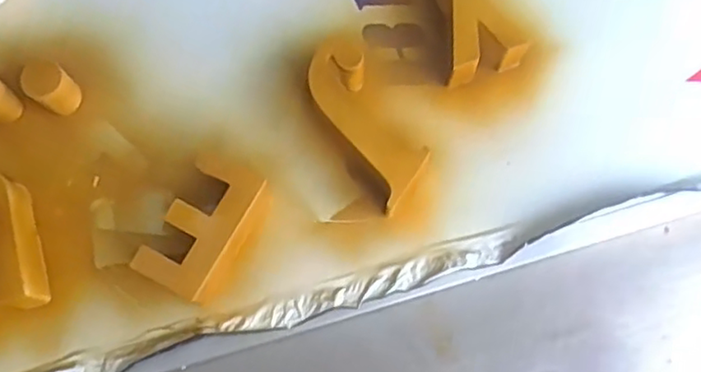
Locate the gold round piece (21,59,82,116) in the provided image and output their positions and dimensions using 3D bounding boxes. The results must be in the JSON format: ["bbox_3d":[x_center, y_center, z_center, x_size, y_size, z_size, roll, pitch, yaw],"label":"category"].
[{"bbox_3d":[-0.253,-0.083,0.547,0.033,0.049,0.033,0,73,0],"label":"gold round piece"}]

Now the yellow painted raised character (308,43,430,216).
[{"bbox_3d":[0.015,-0.048,0.538,0.057,0.043,0.148,-30,76,-9],"label":"yellow painted raised character"}]

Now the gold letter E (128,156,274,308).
[{"bbox_3d":[-0.115,0.036,0.515,0.068,0.046,0.111,25,75,7],"label":"gold letter E"}]

